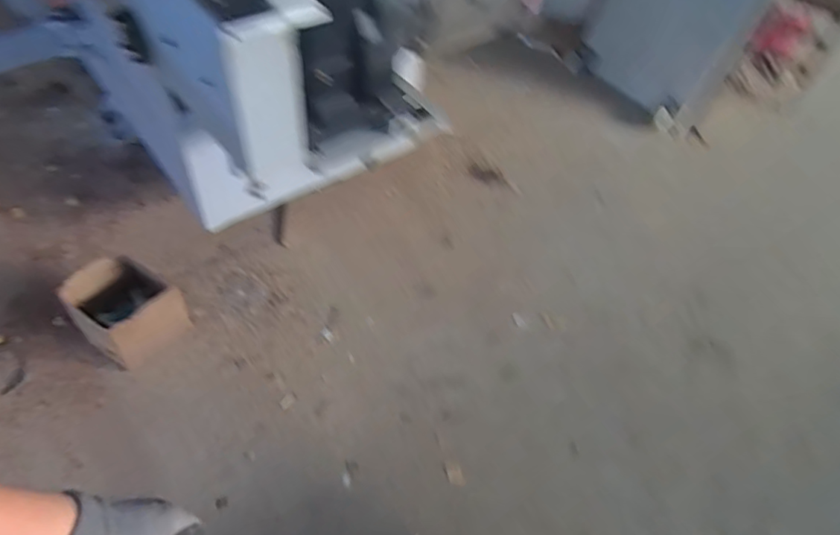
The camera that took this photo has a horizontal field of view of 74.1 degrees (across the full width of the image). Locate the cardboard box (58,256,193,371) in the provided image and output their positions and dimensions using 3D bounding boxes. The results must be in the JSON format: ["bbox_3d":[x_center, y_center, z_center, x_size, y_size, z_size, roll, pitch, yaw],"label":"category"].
[{"bbox_3d":[-0.739,0.098,1.390,0.210,0.153,0.220,37,55,23],"label":"cardboard box"}]

